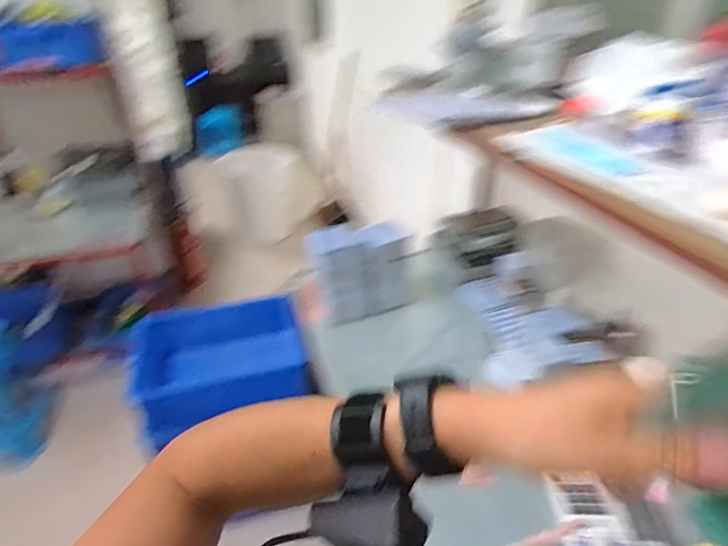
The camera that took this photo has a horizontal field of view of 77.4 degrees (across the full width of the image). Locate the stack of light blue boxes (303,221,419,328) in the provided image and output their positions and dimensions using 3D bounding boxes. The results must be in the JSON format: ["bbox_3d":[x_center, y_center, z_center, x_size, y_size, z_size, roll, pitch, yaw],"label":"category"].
[{"bbox_3d":[-0.006,-0.002,1.339,0.282,0.234,0.133,-7,33,-9],"label":"stack of light blue boxes"}]

